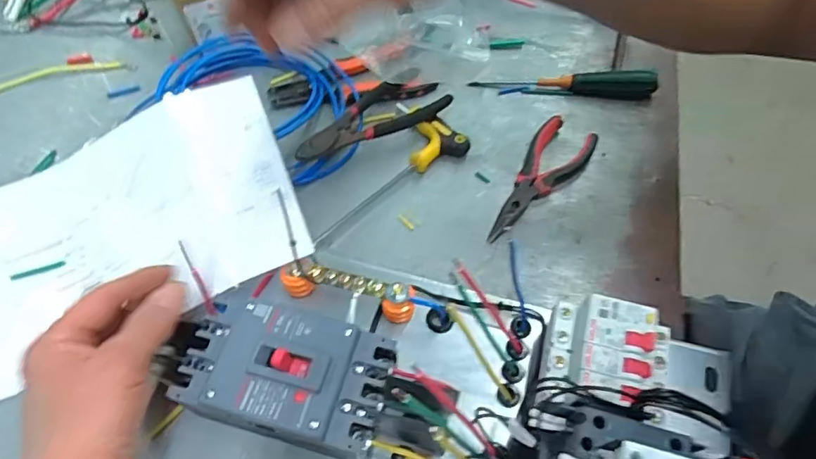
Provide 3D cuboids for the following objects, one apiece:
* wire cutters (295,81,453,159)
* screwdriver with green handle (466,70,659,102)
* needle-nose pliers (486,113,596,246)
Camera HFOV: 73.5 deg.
[{"bbox_3d":[-0.038,-0.112,0.539,0.158,0.023,0.062,-22,62,-13],"label":"wire cutters"},{"bbox_3d":[0.161,-0.154,0.564,0.183,0.026,0.021,7,60,4],"label":"screwdriver with green handle"},{"bbox_3d":[0.122,-0.044,0.501,0.052,0.018,0.144,28,63,15],"label":"needle-nose pliers"}]

